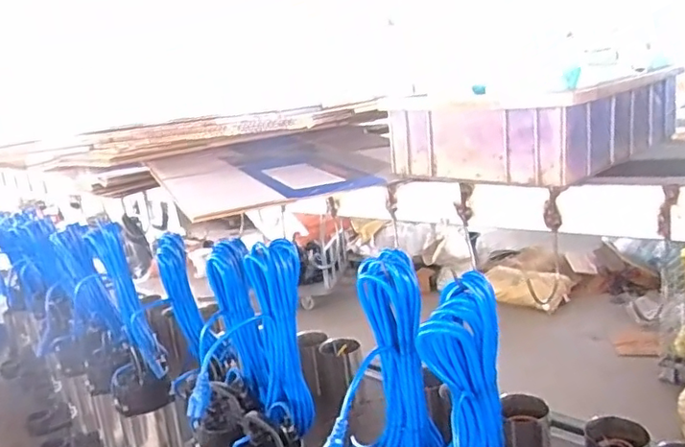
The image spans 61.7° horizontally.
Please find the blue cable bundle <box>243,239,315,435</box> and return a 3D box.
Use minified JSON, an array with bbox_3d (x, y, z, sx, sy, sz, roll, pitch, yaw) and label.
[{"bbox_3d":[-0.101,0.189,0.952,0.083,0.320,0.068,-10,14,-12],"label":"blue cable bundle"}]

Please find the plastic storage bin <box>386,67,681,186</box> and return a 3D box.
[{"bbox_3d":[0.251,-0.126,0.740,0.242,0.087,0.323,6,19,44],"label":"plastic storage bin"}]

